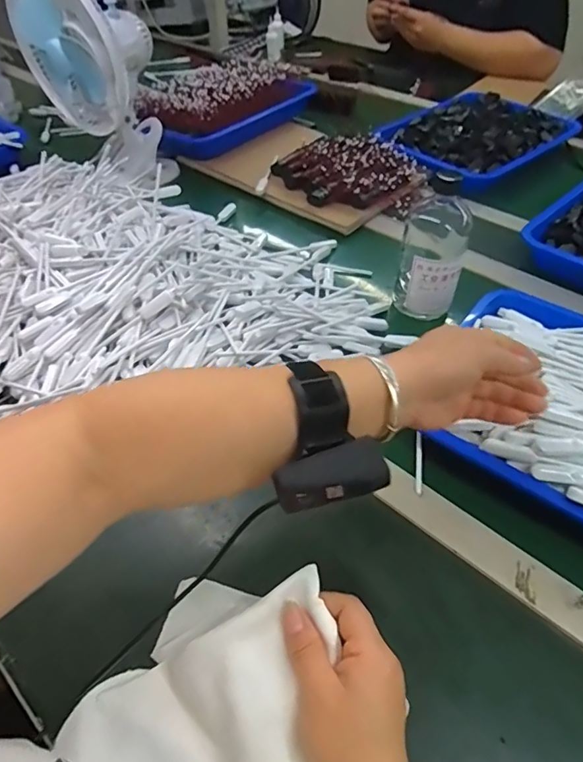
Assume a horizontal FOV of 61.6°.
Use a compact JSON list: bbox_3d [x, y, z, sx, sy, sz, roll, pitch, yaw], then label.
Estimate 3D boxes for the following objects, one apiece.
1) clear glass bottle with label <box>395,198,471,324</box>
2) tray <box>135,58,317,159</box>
[{"bbox_3d":[0.168,-0.146,0.588,0.076,0.131,0.063,16,49,13],"label":"clear glass bottle with label"},{"bbox_3d":[-0.141,-0.567,1.000,0.250,0.079,0.385,34,56,27],"label":"tray"}]

